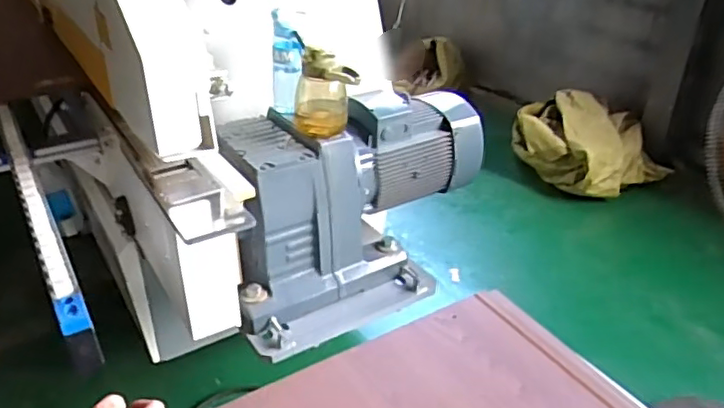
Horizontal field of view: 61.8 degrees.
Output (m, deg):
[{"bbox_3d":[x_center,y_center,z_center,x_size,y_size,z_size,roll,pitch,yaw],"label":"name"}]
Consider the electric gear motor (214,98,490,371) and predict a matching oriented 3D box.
[{"bbox_3d":[-0.001,0.003,1.587,0.792,0.467,0.388,-20,36,-30],"label":"electric gear motor"}]

